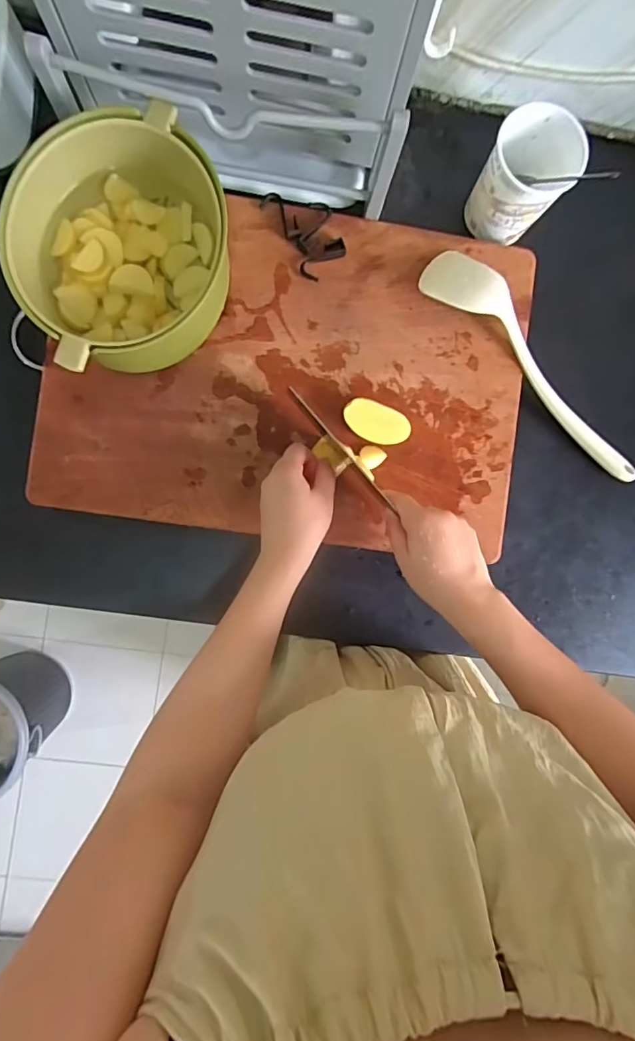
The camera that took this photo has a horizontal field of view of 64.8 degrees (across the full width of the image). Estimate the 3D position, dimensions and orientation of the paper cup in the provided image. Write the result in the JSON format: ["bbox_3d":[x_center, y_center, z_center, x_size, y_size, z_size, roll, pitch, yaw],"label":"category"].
[{"bbox_3d":[0.206,-0.344,0.510,0.082,0.101,0.078,0,89,-5],"label":"paper cup"}]

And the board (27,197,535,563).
[{"bbox_3d":[-0.023,-0.152,0.508,0.477,0.029,0.333,8,89,-4],"label":"board"}]

